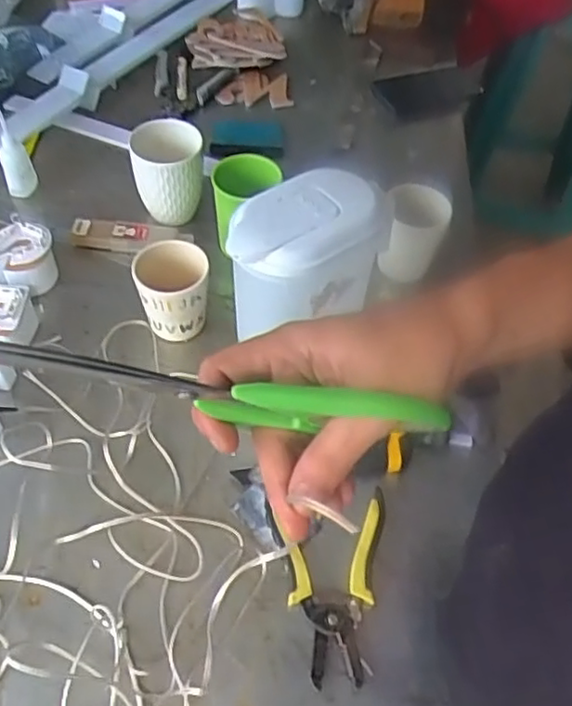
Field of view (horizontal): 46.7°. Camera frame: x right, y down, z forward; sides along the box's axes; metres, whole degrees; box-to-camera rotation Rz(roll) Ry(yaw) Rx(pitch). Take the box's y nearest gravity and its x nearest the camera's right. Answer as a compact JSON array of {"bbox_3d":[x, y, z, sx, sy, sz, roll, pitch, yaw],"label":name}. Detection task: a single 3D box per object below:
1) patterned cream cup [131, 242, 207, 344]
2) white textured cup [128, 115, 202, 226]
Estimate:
[{"bbox_3d":[-0.113,-0.059,0.676,0.069,0.102,0.071,2,53,-3],"label":"patterned cream cup"},{"bbox_3d":[-0.135,-0.203,0.773,0.079,0.112,0.077,0,51,0],"label":"white textured cup"}]

